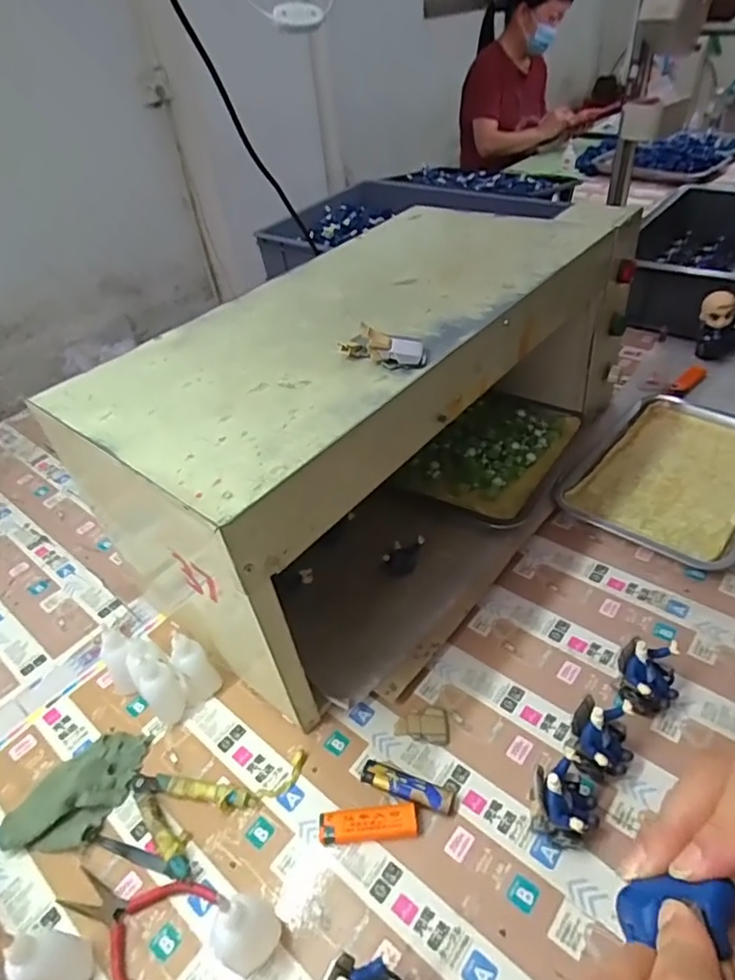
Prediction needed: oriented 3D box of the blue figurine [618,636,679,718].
[{"bbox_3d":[0.253,0.167,0.521,0.050,0.058,0.050,17,45,27],"label":"blue figurine"}]

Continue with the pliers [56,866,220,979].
[{"bbox_3d":[-0.186,0.334,0.444,0.117,0.007,0.080,9,42,19],"label":"pliers"}]

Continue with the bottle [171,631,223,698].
[{"bbox_3d":[-0.172,0.171,0.576,0.032,0.083,0.038,-27,44,-22],"label":"bottle"}]

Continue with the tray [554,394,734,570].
[{"bbox_3d":[0.406,-0.020,0.755,0.210,0.031,0.307,28,51,35],"label":"tray"}]

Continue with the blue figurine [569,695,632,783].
[{"bbox_3d":[0.196,0.206,0.482,0.047,0.064,0.046,-4,40,4],"label":"blue figurine"}]

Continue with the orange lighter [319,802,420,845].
[{"bbox_3d":[0.001,0.276,0.476,0.081,0.013,0.024,-7,40,0],"label":"orange lighter"}]

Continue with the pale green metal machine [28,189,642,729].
[{"bbox_3d":[0.040,-0.092,0.682,0.322,0.295,0.634,26,50,34],"label":"pale green metal machine"}]

